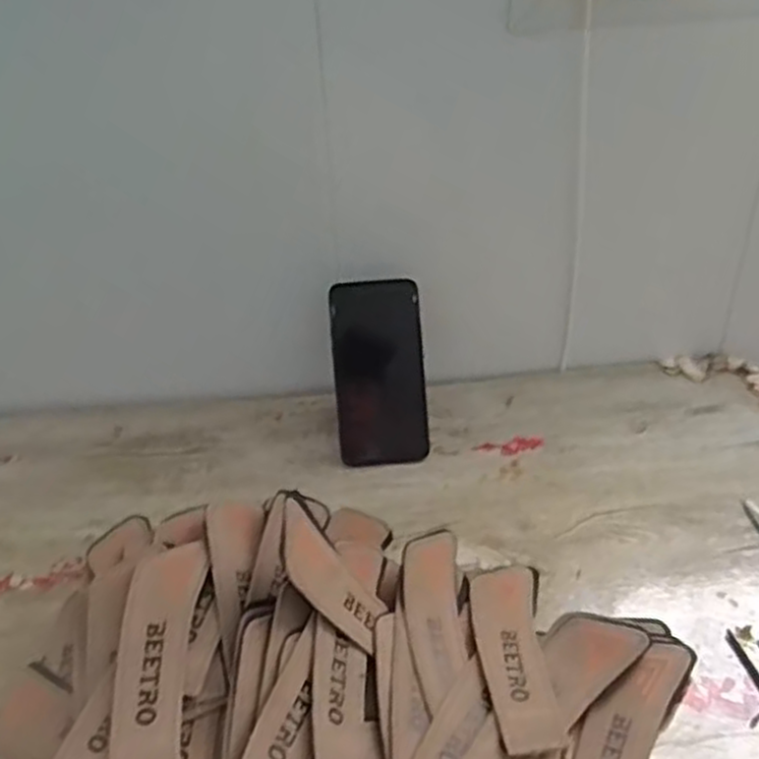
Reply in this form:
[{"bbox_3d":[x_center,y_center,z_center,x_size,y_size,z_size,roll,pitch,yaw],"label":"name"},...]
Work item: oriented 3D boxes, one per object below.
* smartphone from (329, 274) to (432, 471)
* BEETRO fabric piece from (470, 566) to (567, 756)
[{"bbox_3d":[0.000,-0.006,0.730,0.083,0.168,0.011,-4,6,2],"label":"smartphone"},{"bbox_3d":[0.089,0.182,0.530,0.048,0.034,0.160,-2,34,5],"label":"BEETRO fabric piece"}]

